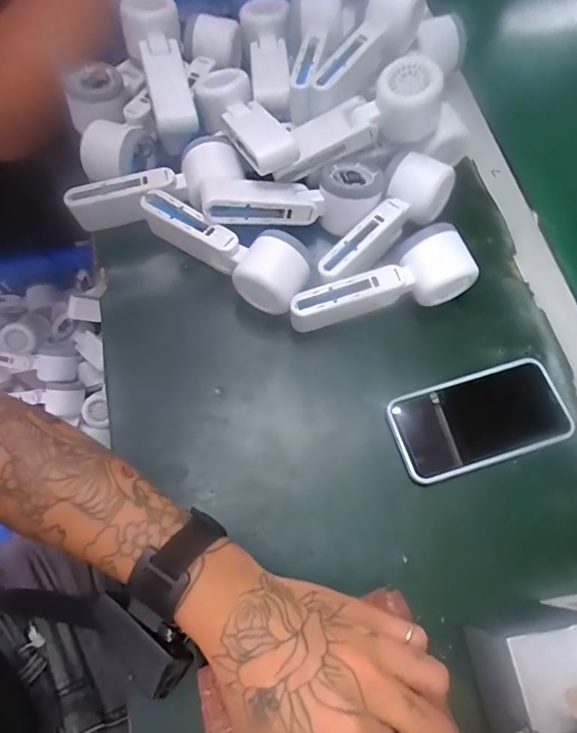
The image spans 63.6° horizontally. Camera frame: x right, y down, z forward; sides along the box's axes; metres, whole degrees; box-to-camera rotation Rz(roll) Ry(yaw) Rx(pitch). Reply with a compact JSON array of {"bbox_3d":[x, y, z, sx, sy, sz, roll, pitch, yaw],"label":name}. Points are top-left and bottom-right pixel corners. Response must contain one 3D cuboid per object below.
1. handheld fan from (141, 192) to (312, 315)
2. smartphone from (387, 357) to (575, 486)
[{"bbox_3d":[-0.057,-0.107,0.427,0.162,0.051,0.059,35,71,12],"label":"handheld fan"},{"bbox_3d":[0.159,0.043,0.390,0.143,0.012,0.076,-17,69,-9],"label":"smartphone"}]

